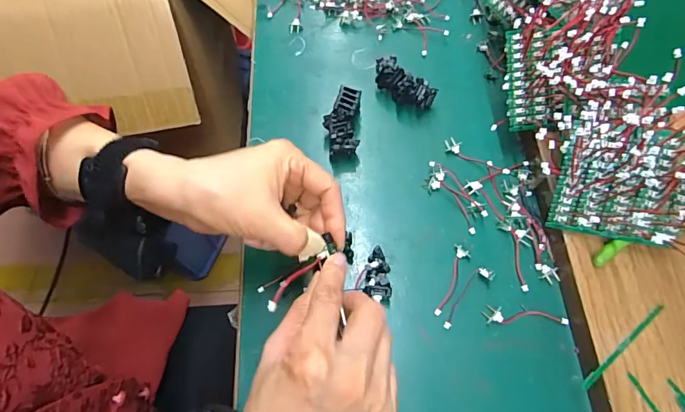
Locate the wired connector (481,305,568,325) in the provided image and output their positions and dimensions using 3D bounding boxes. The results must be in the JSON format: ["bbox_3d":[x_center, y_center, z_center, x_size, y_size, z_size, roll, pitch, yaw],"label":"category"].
[{"bbox_3d":[0.140,0.084,0.323,0.063,0.005,0.013,1,66,3],"label":"wired connector"}]

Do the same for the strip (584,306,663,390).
[{"bbox_3d":[0.197,0.096,0.291,0.083,0.004,0.005,-37,70,-13],"label":"strip"}]

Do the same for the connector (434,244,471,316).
[{"bbox_3d":[0.087,0.060,0.338,0.013,0.004,0.060,24,70,12],"label":"connector"}]

